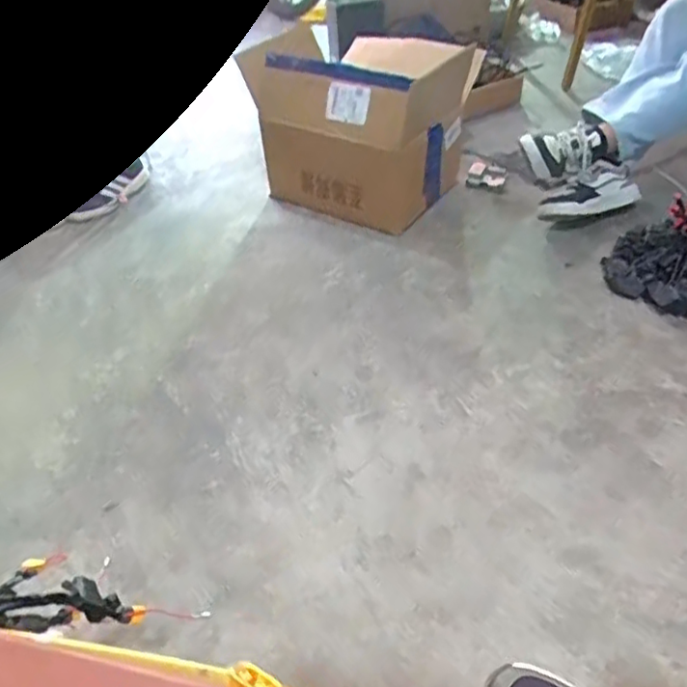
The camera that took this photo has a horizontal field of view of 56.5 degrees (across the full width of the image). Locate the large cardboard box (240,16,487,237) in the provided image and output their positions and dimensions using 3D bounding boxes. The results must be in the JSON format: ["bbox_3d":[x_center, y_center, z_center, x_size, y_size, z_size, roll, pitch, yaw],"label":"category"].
[{"bbox_3d":[0.039,-0.521,1.494,0.459,0.317,0.353,21,49,25],"label":"large cardboard box"}]

